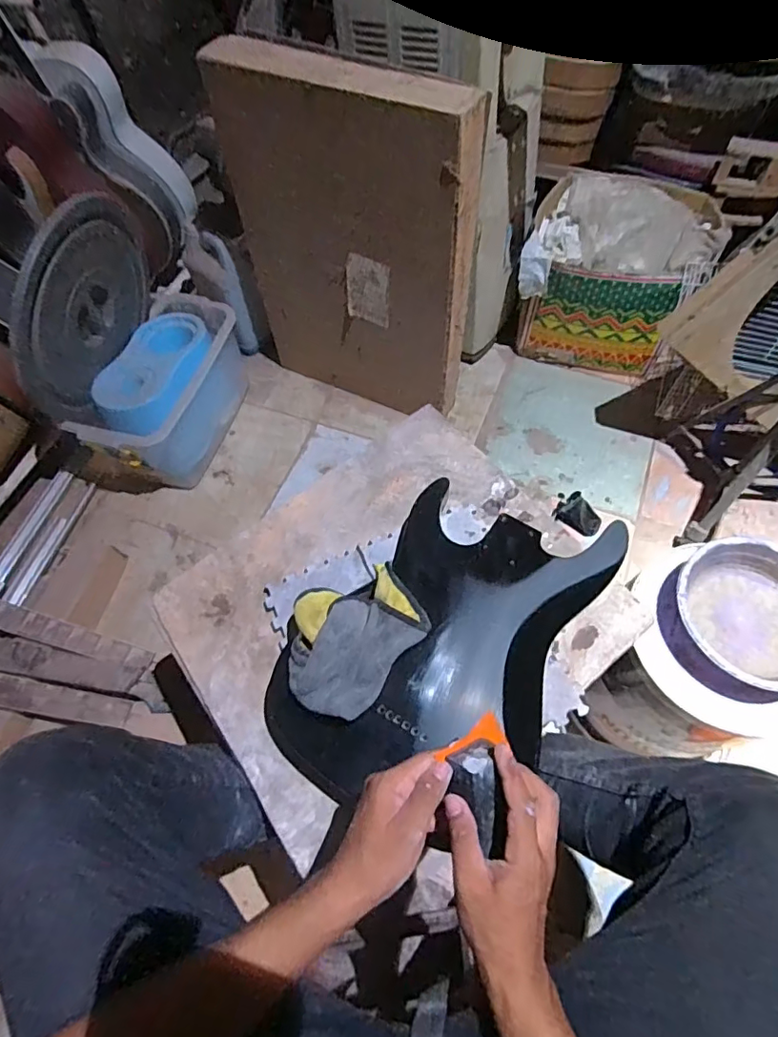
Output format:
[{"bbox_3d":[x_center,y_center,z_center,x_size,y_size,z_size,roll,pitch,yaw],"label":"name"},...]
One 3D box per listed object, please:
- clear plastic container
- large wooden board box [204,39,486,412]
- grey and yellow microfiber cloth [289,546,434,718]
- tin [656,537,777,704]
[{"bbox_3d":[-0.509,-0.308,1.285,0.212,0.228,0.462,15,64,10],"label":"clear plastic container"},{"bbox_3d":[-0.081,-0.535,1.110,0.511,0.678,0.079,28,62,18],"label":"large wooden board box"},{"bbox_3d":[-0.045,0.127,0.596,0.140,0.037,0.174,35,69,19],"label":"grey and yellow microfiber cloth"},{"bbox_3d":[0.477,0.130,0.713,0.187,0.069,0.188,-1,62,3],"label":"tin"}]

